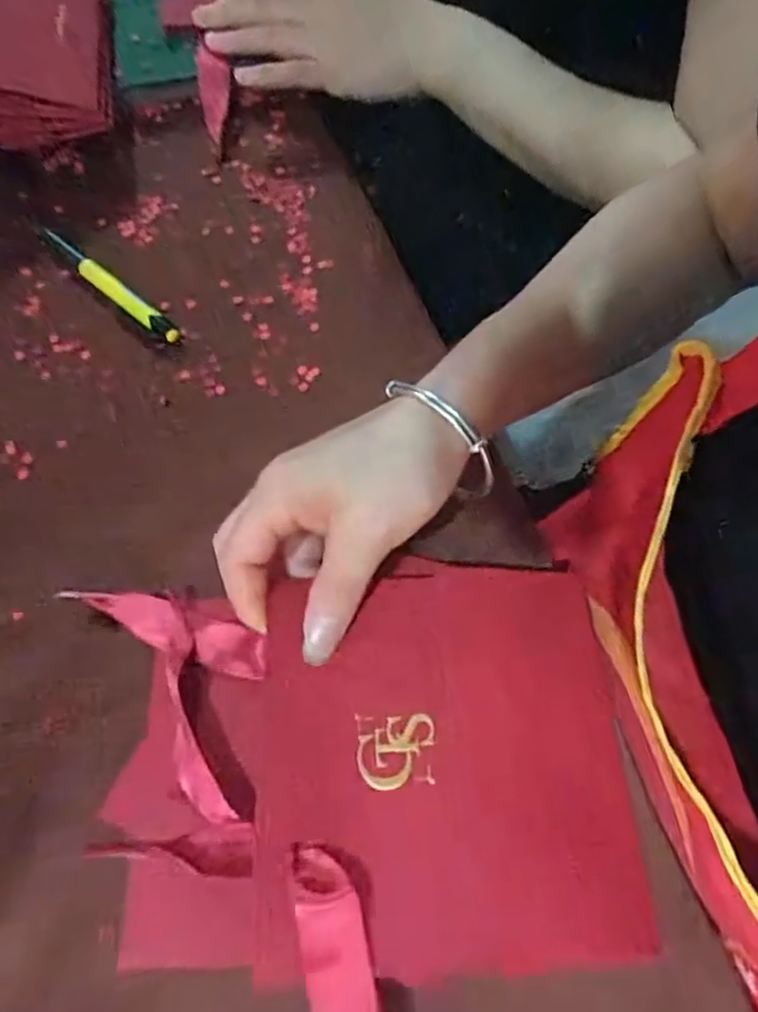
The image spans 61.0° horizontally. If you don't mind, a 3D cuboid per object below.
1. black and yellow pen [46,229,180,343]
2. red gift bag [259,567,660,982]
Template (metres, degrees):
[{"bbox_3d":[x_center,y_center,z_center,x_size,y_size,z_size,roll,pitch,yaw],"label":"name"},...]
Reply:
[{"bbox_3d":[-0.151,-0.124,0.359,0.109,0.008,0.010,38,70,14],"label":"black and yellow pen"},{"bbox_3d":[0.021,0.088,0.240,0.131,0.024,0.138,-3,66,-3],"label":"red gift bag"}]

